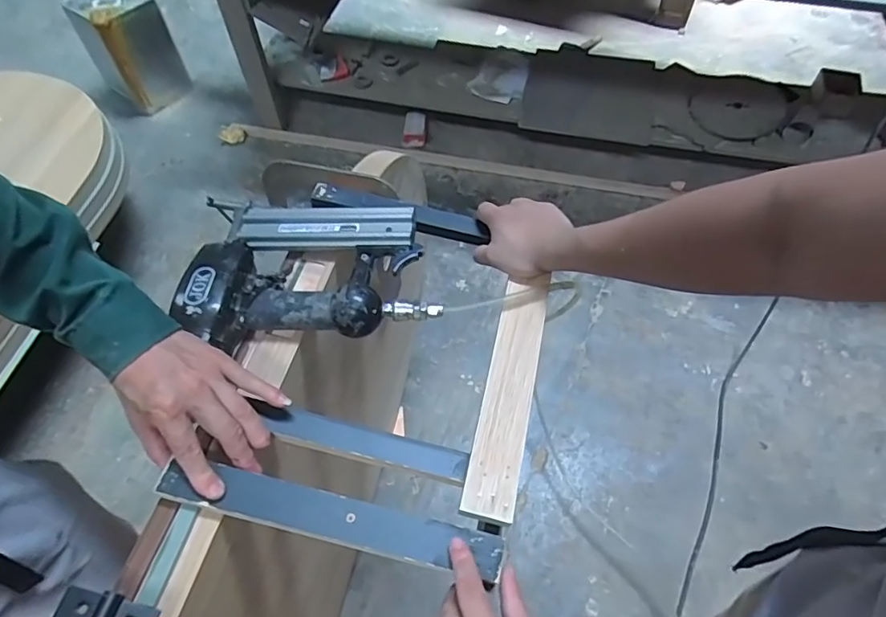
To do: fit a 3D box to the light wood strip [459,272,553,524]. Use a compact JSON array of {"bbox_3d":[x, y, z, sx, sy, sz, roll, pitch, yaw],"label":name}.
[{"bbox_3d":[0.063,0.073,0.497,0.045,0.017,0.234,13,58,6],"label":"light wood strip"}]

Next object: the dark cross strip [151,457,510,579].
[{"bbox_3d":[-0.093,0.172,0.442,0.285,0.008,0.037,12,58,2],"label":"dark cross strip"}]

